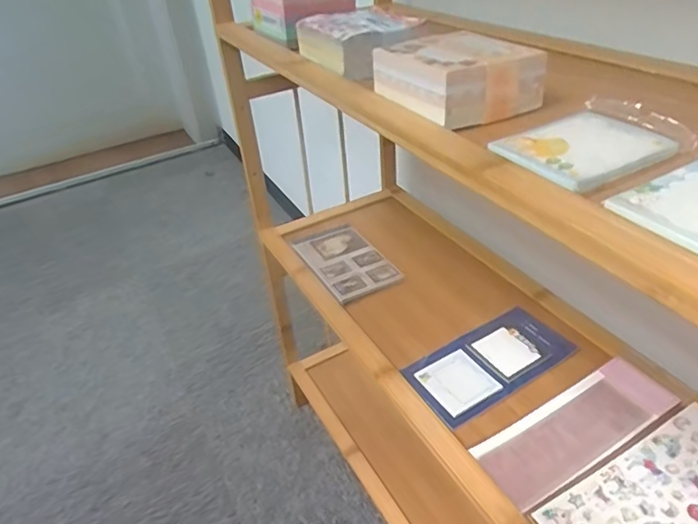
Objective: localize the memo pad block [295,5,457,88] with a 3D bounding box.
[{"bbox_3d":[0.015,-0.184,0.432,0.085,0.037,0.088,-19,40,-20],"label":"memo pad block"}]

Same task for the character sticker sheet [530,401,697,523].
[{"bbox_3d":[0.236,0.177,0.403,0.183,0.007,0.070,-24,42,-18],"label":"character sticker sheet"}]

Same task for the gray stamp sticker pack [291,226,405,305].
[{"bbox_3d":[-0.005,-0.005,0.667,0.094,0.009,0.151,-23,41,-21],"label":"gray stamp sticker pack"}]

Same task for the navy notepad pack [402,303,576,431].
[{"bbox_3d":[0.139,0.098,0.520,0.162,0.006,0.081,-24,41,-22],"label":"navy notepad pack"}]

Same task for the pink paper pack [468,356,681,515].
[{"bbox_3d":[0.196,0.143,0.452,0.178,0.004,0.064,-24,41,-18],"label":"pink paper pack"}]

